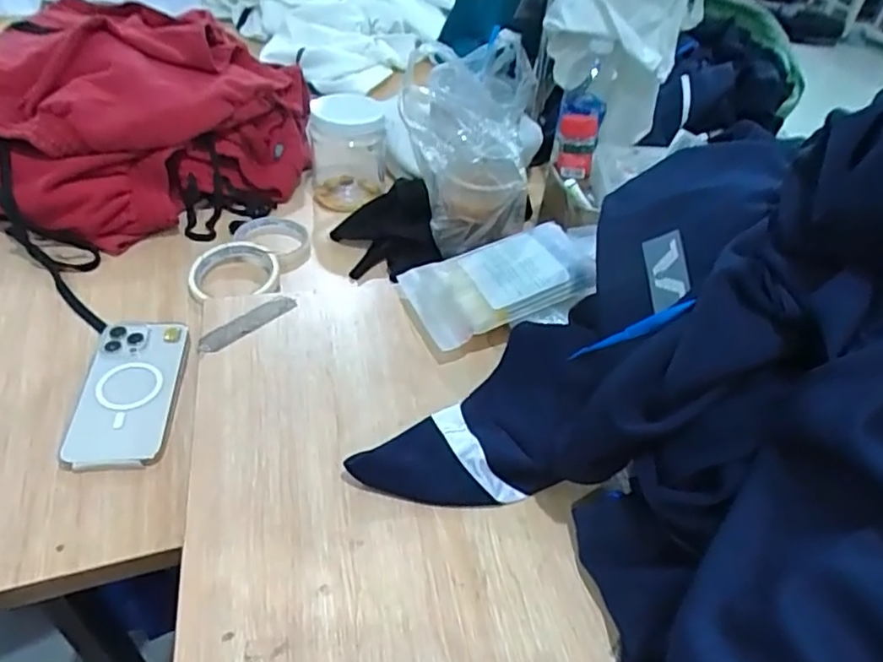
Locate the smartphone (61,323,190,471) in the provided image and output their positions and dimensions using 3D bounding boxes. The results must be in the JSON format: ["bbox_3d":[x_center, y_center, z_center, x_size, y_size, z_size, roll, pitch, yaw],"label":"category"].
[{"bbox_3d":[-0.278,0.053,0.552,0.083,0.016,0.157,-2,43,-10],"label":"smartphone"}]

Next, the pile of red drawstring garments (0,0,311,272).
[{"bbox_3d":[-0.400,-0.271,0.778,0.375,0.169,0.379,26,45,20],"label":"pile of red drawstring garments"}]

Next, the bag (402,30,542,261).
[{"bbox_3d":[0.047,-0.243,0.753,0.153,0.165,0.322,9,42,2],"label":"bag"}]

